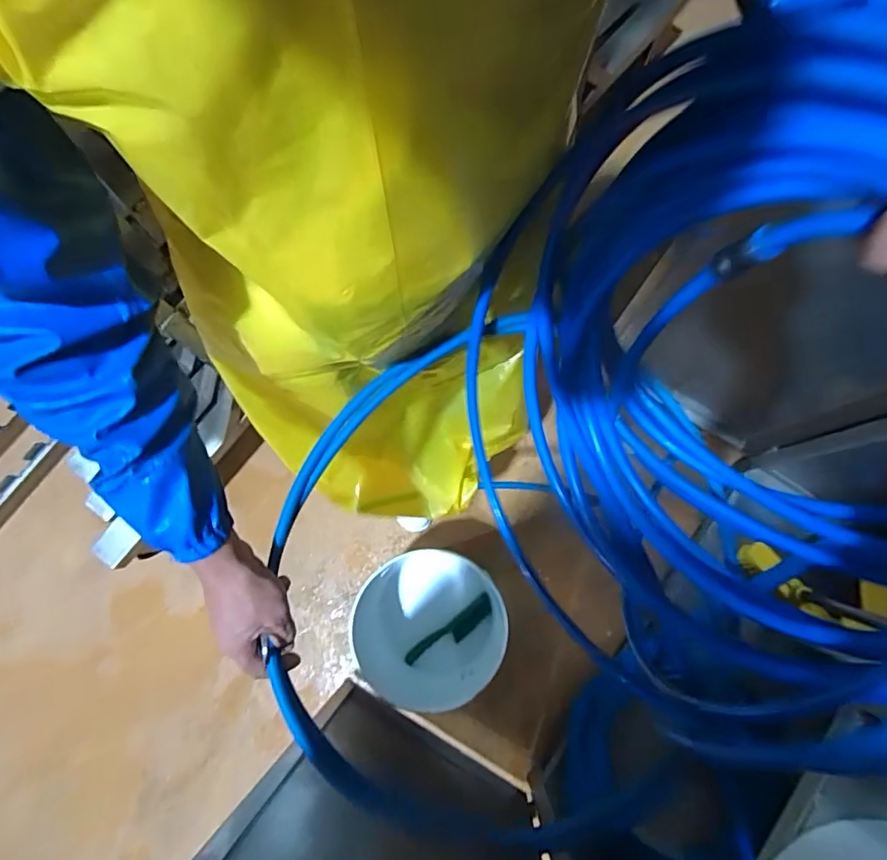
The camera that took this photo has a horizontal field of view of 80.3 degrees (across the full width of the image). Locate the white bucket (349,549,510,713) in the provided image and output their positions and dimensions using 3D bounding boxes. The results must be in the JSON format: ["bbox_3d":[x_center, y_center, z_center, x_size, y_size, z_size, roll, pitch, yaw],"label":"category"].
[{"bbox_3d":[-0.050,0.446,1.171,0.349,0.269,0.338,-1,75,2],"label":"white bucket"}]

